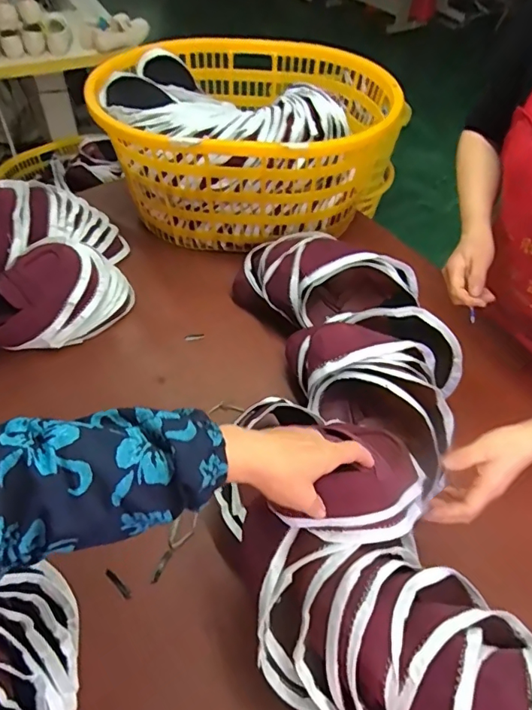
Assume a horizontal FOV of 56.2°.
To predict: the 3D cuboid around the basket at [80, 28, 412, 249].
[{"bbox_3d":[-0.047,-0.474,1.115,0.587,0.263,0.456,-1,50,-4],"label":"basket"}]

